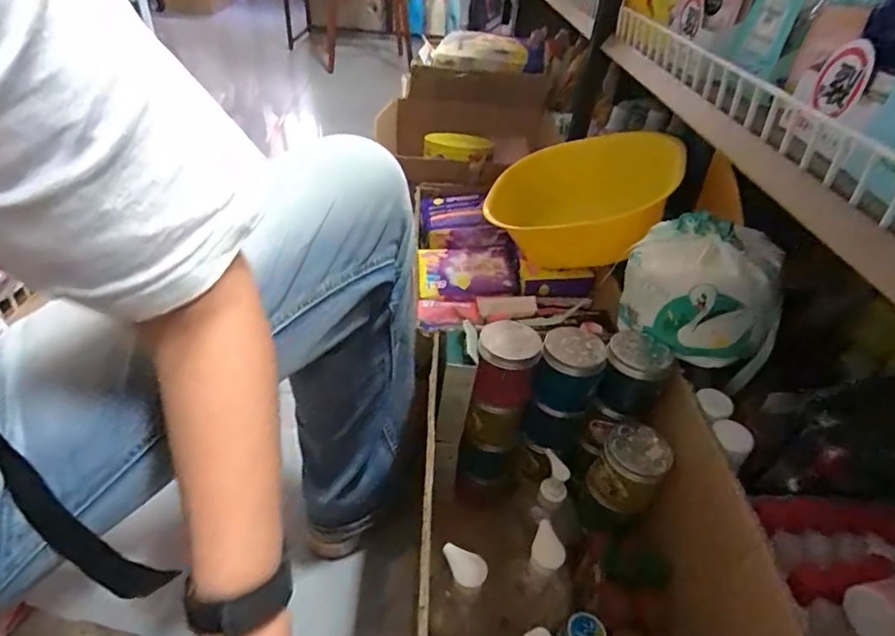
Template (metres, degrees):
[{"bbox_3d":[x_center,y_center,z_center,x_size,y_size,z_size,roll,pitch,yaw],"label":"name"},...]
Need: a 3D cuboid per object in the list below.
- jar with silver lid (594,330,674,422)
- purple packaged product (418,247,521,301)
[{"bbox_3d":[0.205,0.065,0.566,0.065,0.082,0.054,16,41,13],"label":"jar with silver lid"},{"bbox_3d":[0.032,-0.068,0.769,0.149,0.031,0.103,4,40,-2],"label":"purple packaged product"}]

